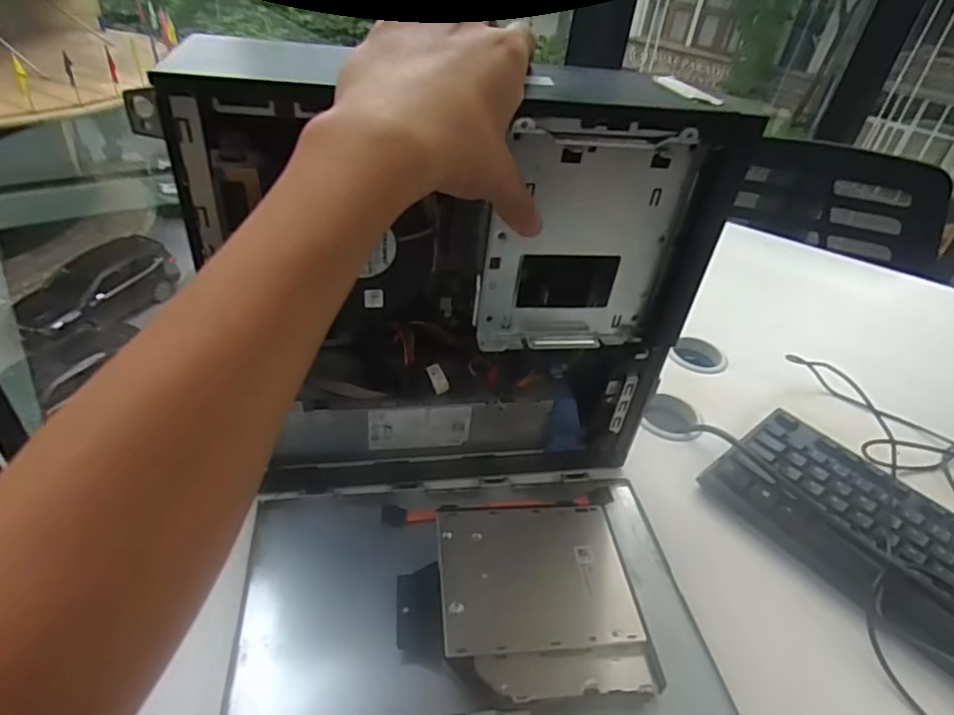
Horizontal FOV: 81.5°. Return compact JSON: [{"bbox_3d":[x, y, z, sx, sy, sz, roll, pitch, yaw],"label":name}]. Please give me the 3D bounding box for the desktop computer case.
[{"bbox_3d":[-0.009,-0.041,0.394,0.306,0.291,0.090,-3,36,-12],"label":"desktop computer case"}]

